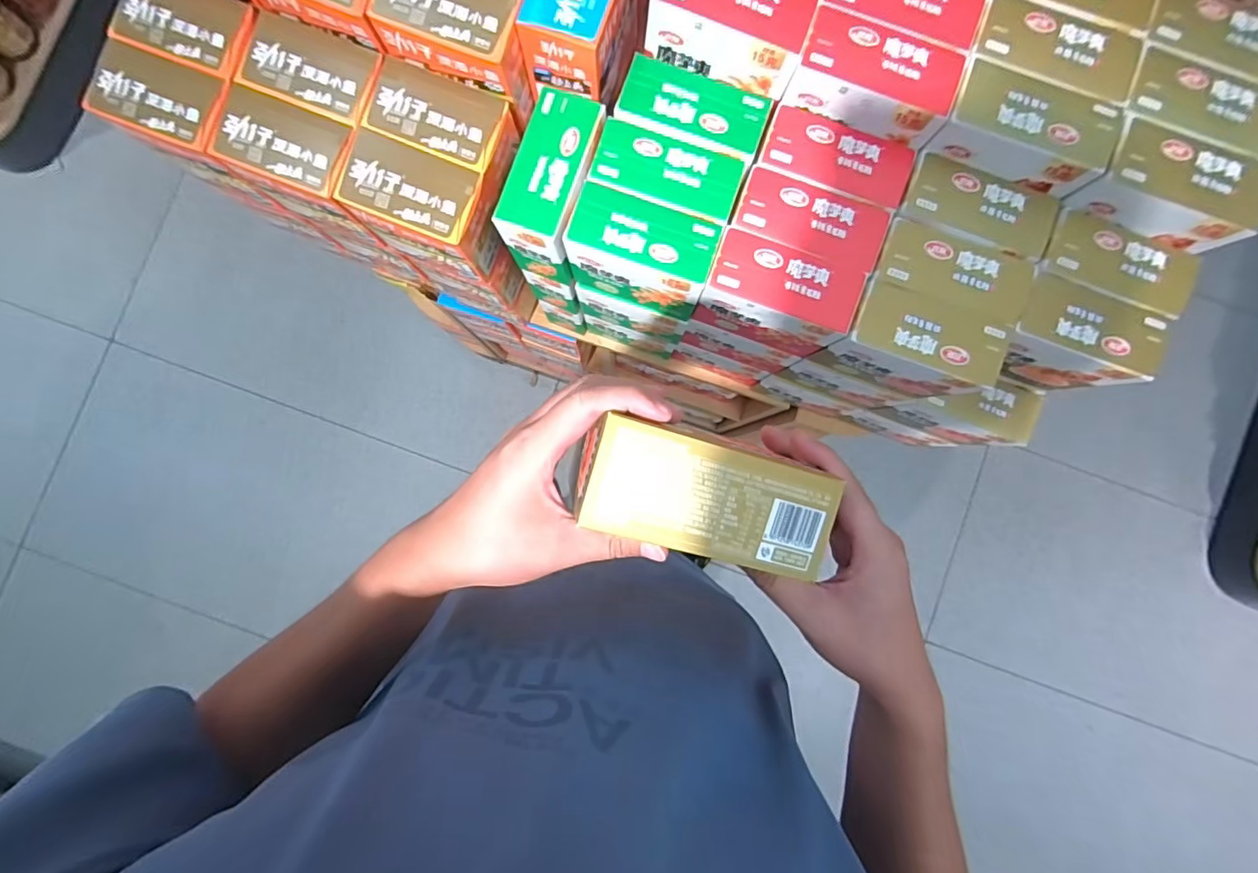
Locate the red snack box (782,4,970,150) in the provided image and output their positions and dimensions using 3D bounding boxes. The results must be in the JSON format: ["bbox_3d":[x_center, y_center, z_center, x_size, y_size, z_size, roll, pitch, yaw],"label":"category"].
[{"bbox_3d":[0.216,-0.315,0.479,0.132,0.045,0.062,21,87,1],"label":"red snack box"}]

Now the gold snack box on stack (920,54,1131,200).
[{"bbox_3d":[0.346,-0.270,0.477,0.136,0.046,0.068,18,87,1],"label":"gold snack box on stack"}]

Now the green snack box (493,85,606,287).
[{"bbox_3d":[-0.071,-0.242,0.539,0.066,0.101,0.142,19,87,1],"label":"green snack box"}]

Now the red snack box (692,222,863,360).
[{"bbox_3d":[0.143,-0.138,0.547,0.135,0.117,0.060,19,87,1],"label":"red snack box"}]

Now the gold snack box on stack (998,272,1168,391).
[{"bbox_3d":[0.424,-0.099,0.552,0.136,0.134,0.062,20,87,1],"label":"gold snack box on stack"}]

